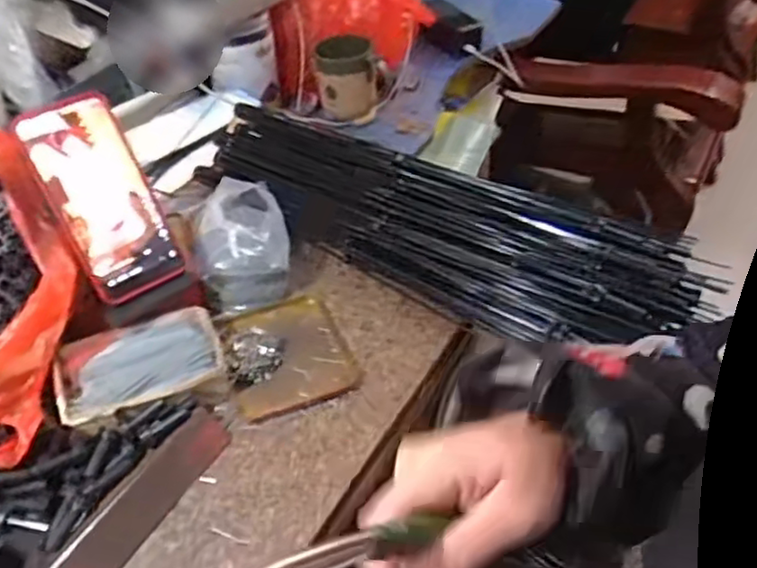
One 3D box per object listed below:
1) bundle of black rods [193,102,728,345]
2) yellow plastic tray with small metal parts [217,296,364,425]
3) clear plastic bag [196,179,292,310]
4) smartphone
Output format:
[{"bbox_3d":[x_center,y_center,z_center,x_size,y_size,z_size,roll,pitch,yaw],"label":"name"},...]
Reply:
[{"bbox_3d":[0.048,-0.072,0.700,0.535,0.038,0.180,25,49,24],"label":"bundle of black rods"},{"bbox_3d":[-0.083,0.057,0.601,0.103,0.016,0.121,-16,46,-15],"label":"yellow plastic tray with small metal parts"},{"bbox_3d":[-0.128,-0.046,0.659,0.077,0.077,0.126,-4,44,-4],"label":"clear plastic bag"},{"bbox_3d":[-0.228,-0.071,0.567,0.079,0.161,0.012,-31,16,-28],"label":"smartphone"}]

